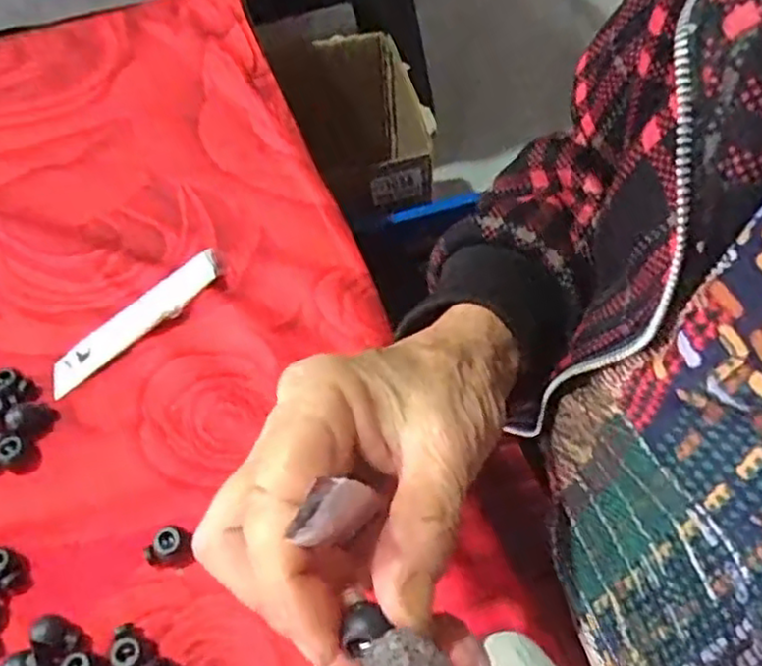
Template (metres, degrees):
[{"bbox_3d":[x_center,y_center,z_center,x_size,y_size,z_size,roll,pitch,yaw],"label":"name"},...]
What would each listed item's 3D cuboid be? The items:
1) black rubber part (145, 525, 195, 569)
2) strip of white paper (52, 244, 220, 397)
[{"bbox_3d":[-0.093,0.094,0.312,0.019,0.009,0.016,-11,57,-4],"label":"black rubber part"},{"bbox_3d":[-0.127,-0.007,0.370,0.103,0.004,0.019,-39,79,-15],"label":"strip of white paper"}]

